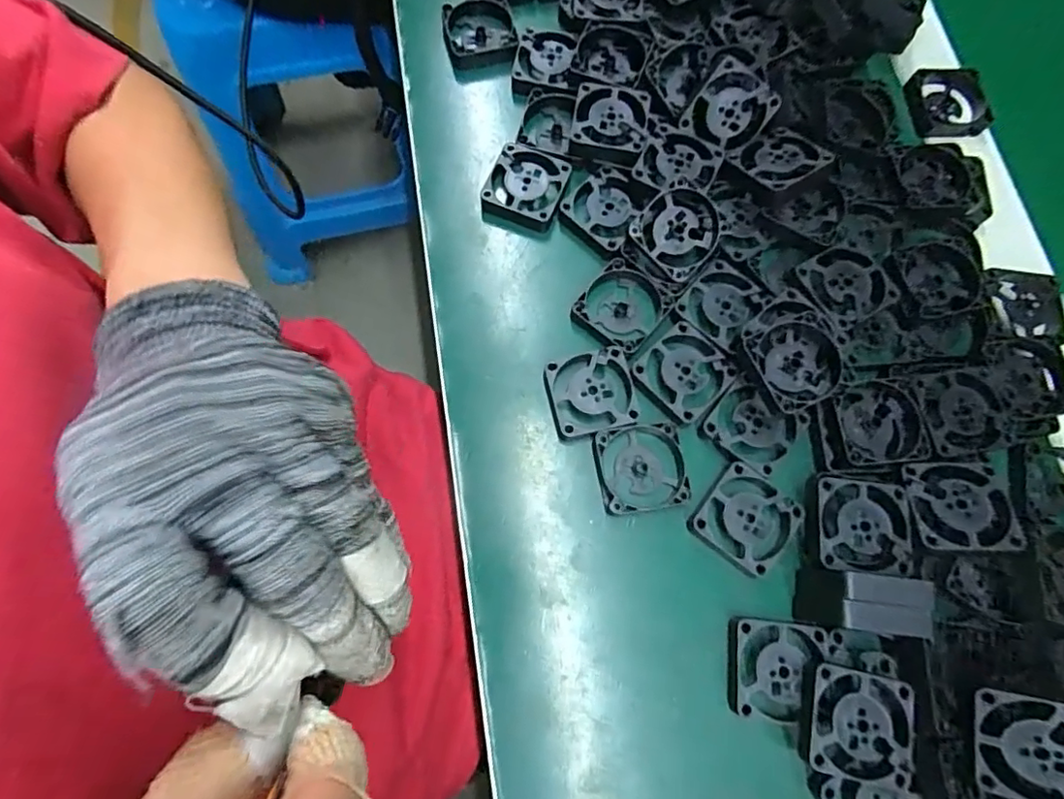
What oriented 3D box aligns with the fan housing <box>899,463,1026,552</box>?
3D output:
[{"bbox_3d":[0.189,0.046,0.251,0.040,0.011,0.038,-2,74,1],"label":"fan housing"}]

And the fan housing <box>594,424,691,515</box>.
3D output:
[{"bbox_3d":[0.052,0.033,0.273,0.040,0.011,0.040,-9,74,-5],"label":"fan housing"}]

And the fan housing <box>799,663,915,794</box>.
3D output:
[{"bbox_3d":[0.132,0.133,0.235,0.043,0.011,0.041,12,74,1],"label":"fan housing"}]

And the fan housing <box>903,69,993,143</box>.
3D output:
[{"bbox_3d":[0.250,-0.176,0.342,0.042,0.014,0.042,-5,74,-4],"label":"fan housing"}]

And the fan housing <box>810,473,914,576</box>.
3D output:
[{"bbox_3d":[0.147,0.057,0.257,0.040,0.011,0.040,6,74,-1],"label":"fan housing"}]

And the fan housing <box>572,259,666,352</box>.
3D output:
[{"bbox_3d":[0.045,-0.047,0.297,0.040,0.012,0.042,36,75,8],"label":"fan housing"}]

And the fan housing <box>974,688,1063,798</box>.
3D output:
[{"bbox_3d":[0.193,0.134,0.217,0.040,0.004,0.040,-1,84,29],"label":"fan housing"}]

